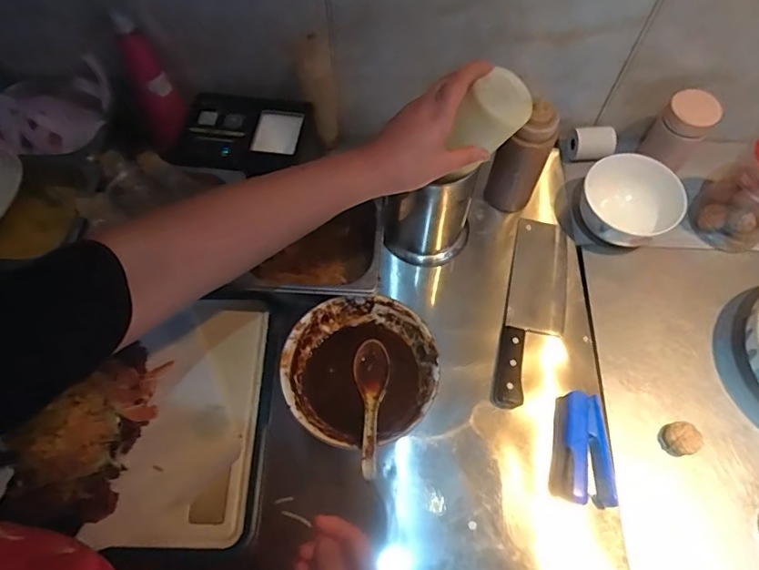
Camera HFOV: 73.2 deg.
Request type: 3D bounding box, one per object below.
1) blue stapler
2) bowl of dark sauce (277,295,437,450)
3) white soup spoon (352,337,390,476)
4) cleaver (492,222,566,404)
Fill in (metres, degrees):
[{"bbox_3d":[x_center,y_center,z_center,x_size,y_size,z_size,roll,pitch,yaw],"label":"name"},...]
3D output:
[{"bbox_3d":[0.226,0.184,0.577,0.066,0.033,0.117,6,64,3],"label":"blue stapler"},{"bbox_3d":[-0.021,0.103,0.597,0.168,0.065,0.166,0,63,0],"label":"bowl of dark sauce"},{"bbox_3d":[-0.009,0.132,0.567,0.040,0.022,0.161,0,45,-1],"label":"white soup spoon"},{"bbox_3d":[0.202,0.025,0.659,0.071,0.022,0.276,14,64,6],"label":"cleaver"}]

